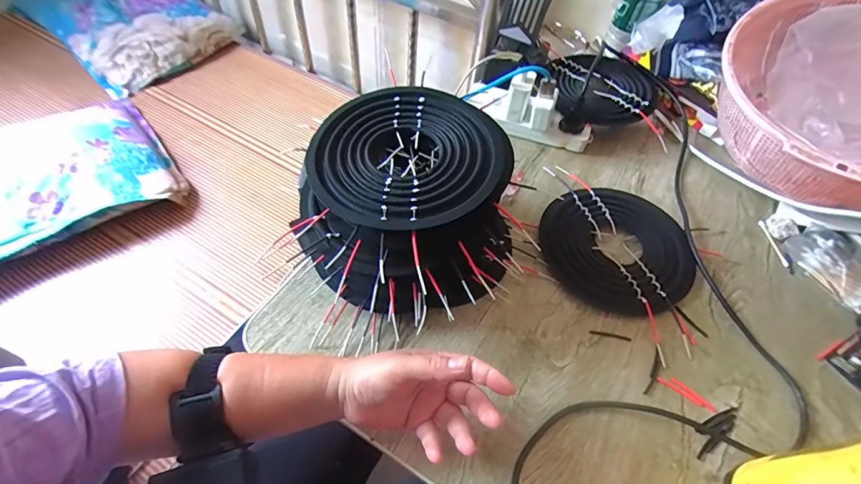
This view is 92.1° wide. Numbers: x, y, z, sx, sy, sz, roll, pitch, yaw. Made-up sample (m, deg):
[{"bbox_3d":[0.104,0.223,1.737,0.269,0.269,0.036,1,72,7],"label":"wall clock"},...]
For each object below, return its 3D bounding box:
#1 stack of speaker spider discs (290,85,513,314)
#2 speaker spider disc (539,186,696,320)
[{"bbox_3d":[-0.024,-0.032,0.439,0.199,0.150,0.206,31,58,17],"label":"stack of speaker spider discs"},{"bbox_3d":[0.233,0.003,0.515,0.185,0.017,0.177,2,54,-3],"label":"speaker spider disc"}]

